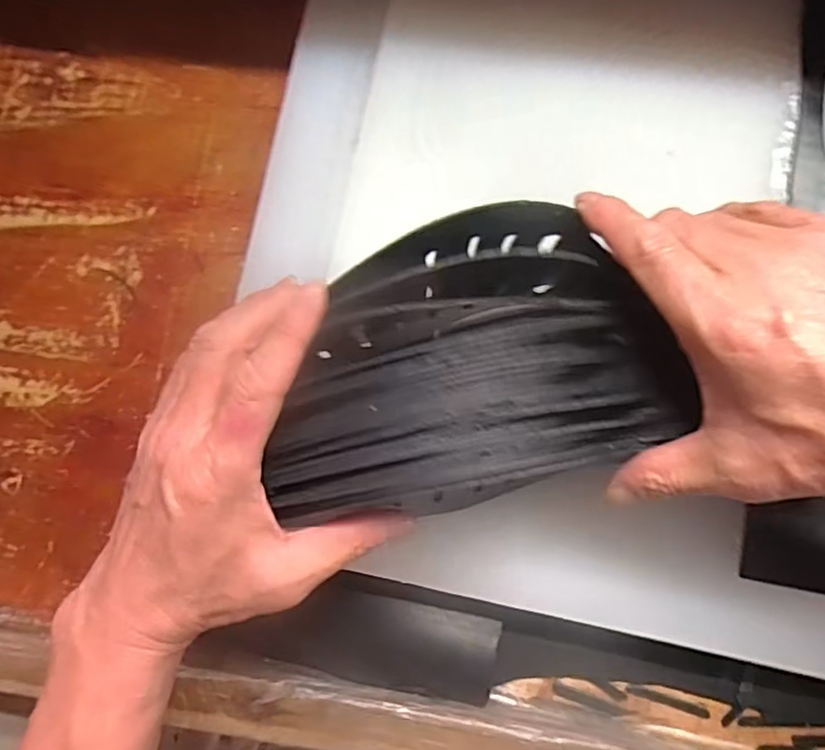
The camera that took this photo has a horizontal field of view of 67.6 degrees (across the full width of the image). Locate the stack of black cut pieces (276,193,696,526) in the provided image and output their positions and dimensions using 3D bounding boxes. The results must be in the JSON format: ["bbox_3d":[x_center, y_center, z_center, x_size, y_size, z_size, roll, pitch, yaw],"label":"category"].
[{"bbox_3d":[0.021,-0.012,0.276,0.178,0.071,0.133,-21,82,3],"label":"stack of black cut pieces"}]

